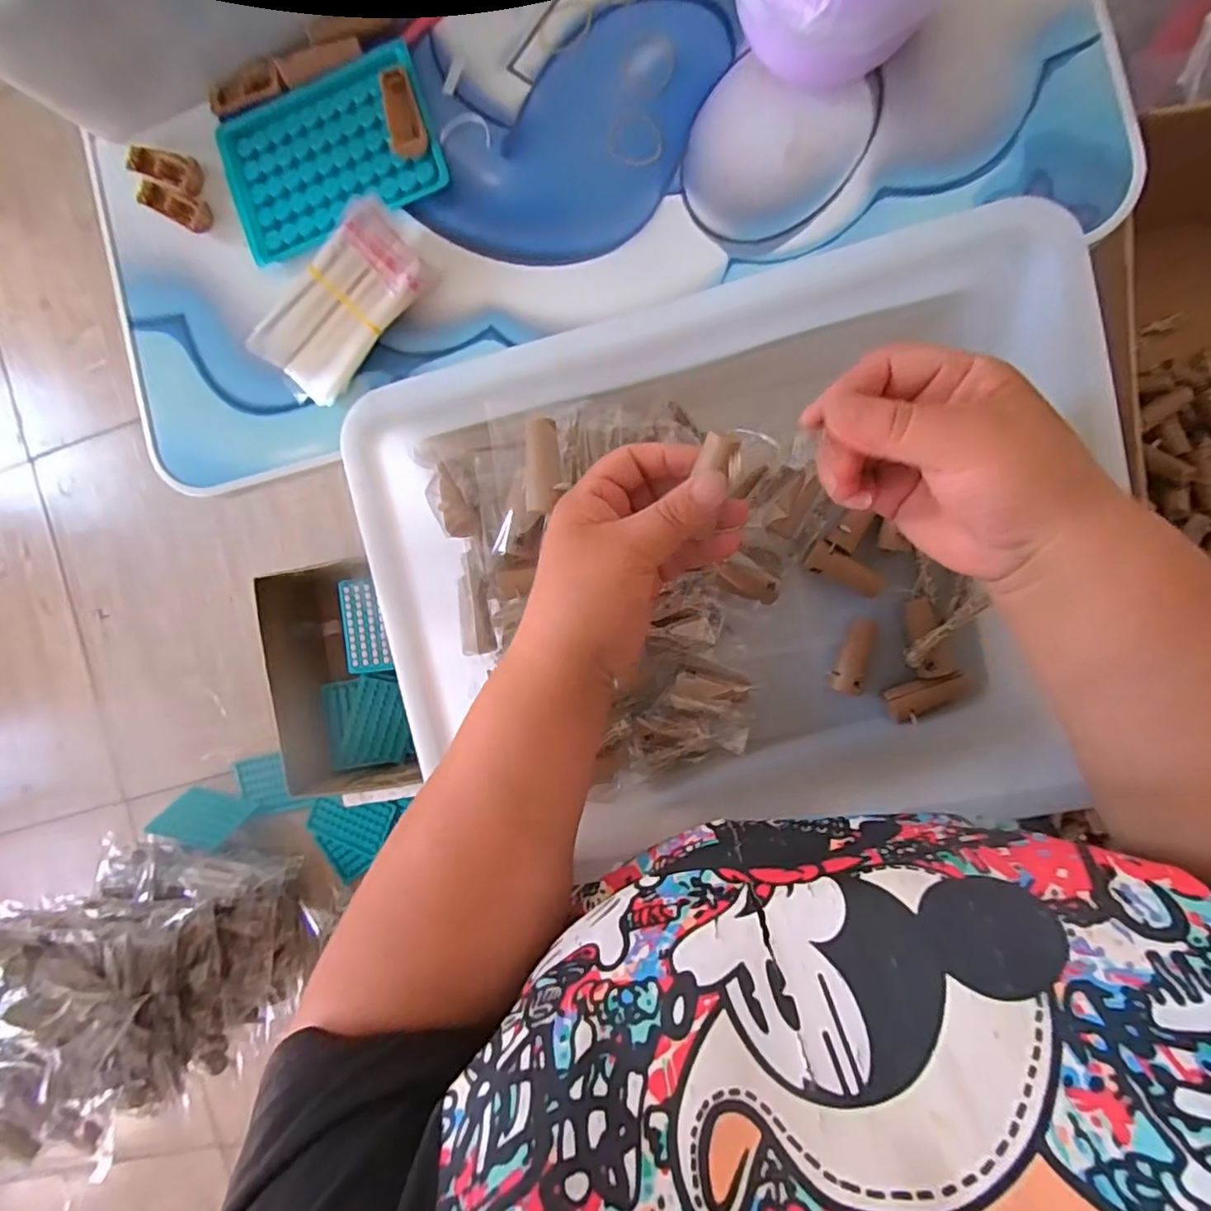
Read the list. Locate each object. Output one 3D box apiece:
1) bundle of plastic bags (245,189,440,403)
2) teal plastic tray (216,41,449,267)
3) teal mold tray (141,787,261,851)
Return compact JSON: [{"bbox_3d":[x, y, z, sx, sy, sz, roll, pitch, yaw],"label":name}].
[{"bbox_3d":[-0.156,-0.178,0.344,0.054,0.034,0.113,42,96,5],"label":"bundle of plastic bags"},{"bbox_3d":[-0.169,-0.274,0.360,0.134,0.015,0.099,-17,89,8],"label":"teal plastic tray"},{"bbox_3d":[-0.637,0.335,0.930,0.130,0.090,0.010,14,128,7],"label":"teal mold tray"}]

